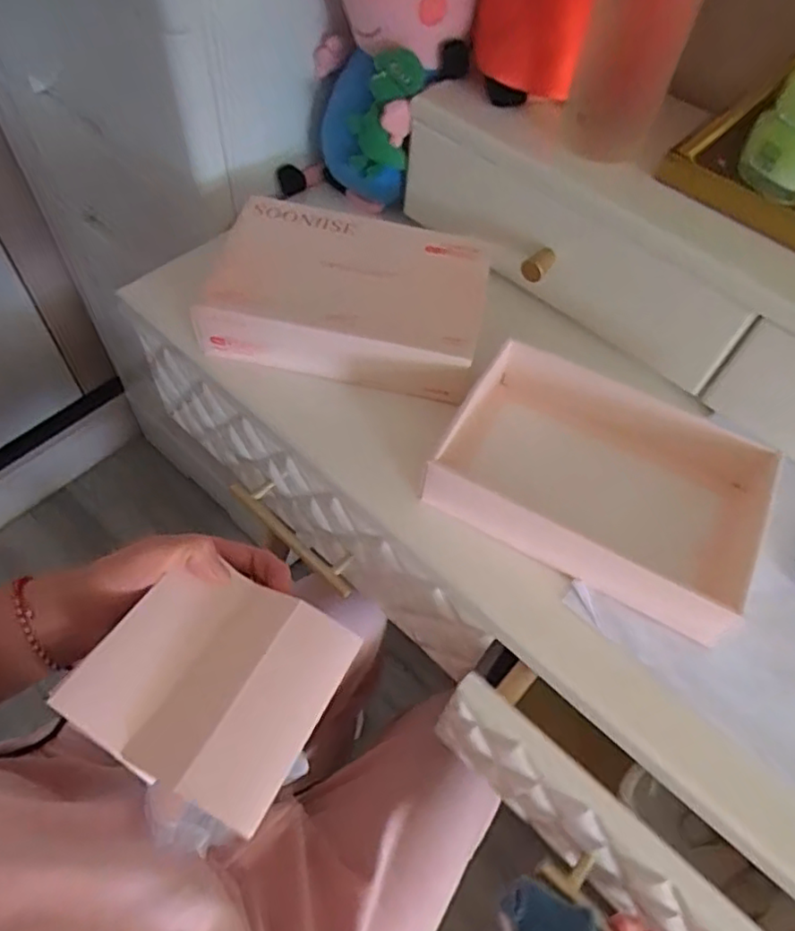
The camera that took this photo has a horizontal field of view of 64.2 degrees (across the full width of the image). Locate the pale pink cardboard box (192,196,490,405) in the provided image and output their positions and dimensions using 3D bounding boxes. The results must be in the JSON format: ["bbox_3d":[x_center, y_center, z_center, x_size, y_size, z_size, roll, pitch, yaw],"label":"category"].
[{"bbox_3d":[-0.035,-0.131,0.488,0.204,0.047,0.134,11,57,3],"label":"pale pink cardboard box"}]

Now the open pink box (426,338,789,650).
[{"bbox_3d":[0.136,0.003,0.418,0.194,0.042,0.150,25,59,12],"label":"open pink box"}]

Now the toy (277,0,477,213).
[{"bbox_3d":[-0.021,-0.319,0.509,0.124,0.216,0.095,32,60,16],"label":"toy"}]

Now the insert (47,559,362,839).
[{"bbox_3d":[-0.100,0.115,0.351,0.120,0.023,0.114,26,59,12],"label":"insert"}]

